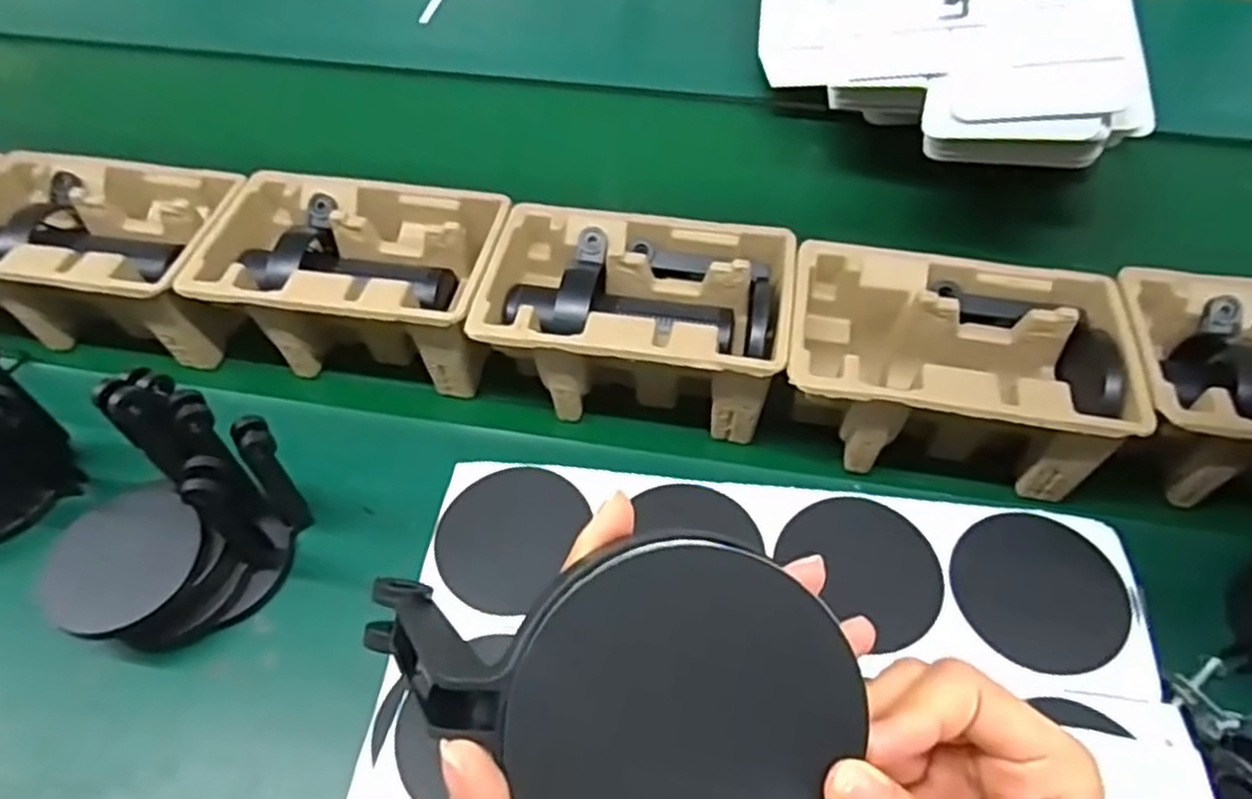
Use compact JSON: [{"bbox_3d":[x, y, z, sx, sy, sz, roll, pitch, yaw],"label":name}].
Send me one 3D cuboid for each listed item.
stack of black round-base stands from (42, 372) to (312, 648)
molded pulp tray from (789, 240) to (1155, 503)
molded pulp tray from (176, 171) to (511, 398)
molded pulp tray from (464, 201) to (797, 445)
[{"bbox_3d":[-0.291,0.079,0.500,0.098,0.150,0.145,28,56,16],"label":"stack of black round-base stands"},{"bbox_3d":[0.227,-0.025,0.575,0.225,0.098,0.148,10,53,3],"label":"molded pulp tray"},{"bbox_3d":[-0.219,-0.100,0.654,0.228,0.098,0.147,10,53,3],"label":"molded pulp tray"},{"bbox_3d":[0.006,-0.064,0.615,0.224,0.098,0.148,10,53,3],"label":"molded pulp tray"}]

